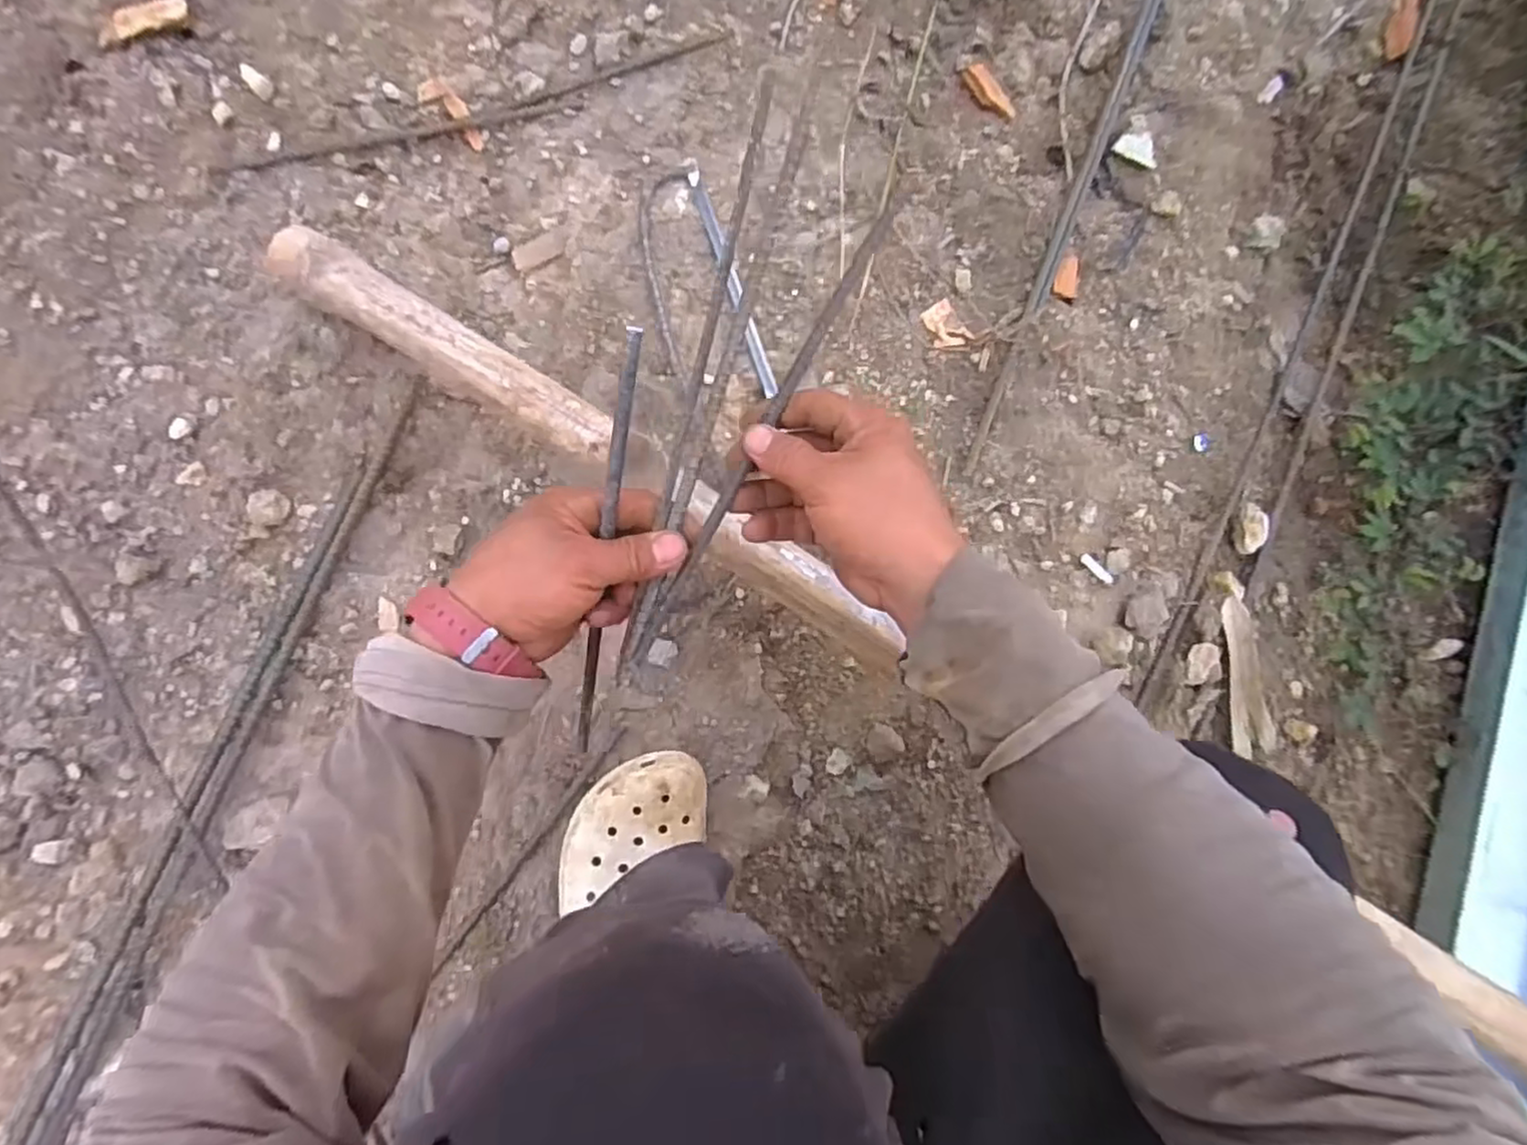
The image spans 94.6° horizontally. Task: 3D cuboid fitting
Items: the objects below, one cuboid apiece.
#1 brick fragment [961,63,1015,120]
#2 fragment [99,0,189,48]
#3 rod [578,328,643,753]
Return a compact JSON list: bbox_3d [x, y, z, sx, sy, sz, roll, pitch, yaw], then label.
[{"bbox_3d":[0.256,-0.548,0.807,0.030,0.016,0.074,-41,94,-3],"label":"brick fragment"},{"bbox_3d":[-0.522,-0.463,0.588,0.076,0.014,0.019,-26,93,-4],"label":"fragment"},{"bbox_3d":[-0.092,0.005,0.404,0.009,0.009,0.294,12,127,-5],"label":"rod"}]

